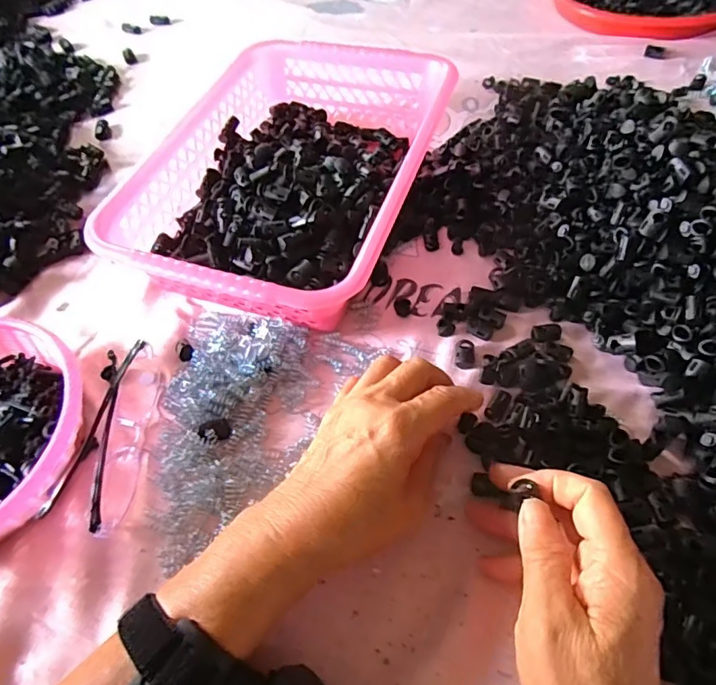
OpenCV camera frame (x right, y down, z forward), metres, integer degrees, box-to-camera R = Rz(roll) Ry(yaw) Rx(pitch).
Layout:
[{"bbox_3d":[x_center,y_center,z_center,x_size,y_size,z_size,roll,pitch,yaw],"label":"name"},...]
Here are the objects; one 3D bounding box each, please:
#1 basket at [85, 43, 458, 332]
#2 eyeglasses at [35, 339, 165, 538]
[{"bbox_3d":[-0.050,-0.143,0.441,0.214,0.075,0.290,17,60,15],"label":"basket"},{"bbox_3d":[-0.164,0.059,0.343,0.045,0.025,0.127,5,57,8],"label":"eyeglasses"}]

